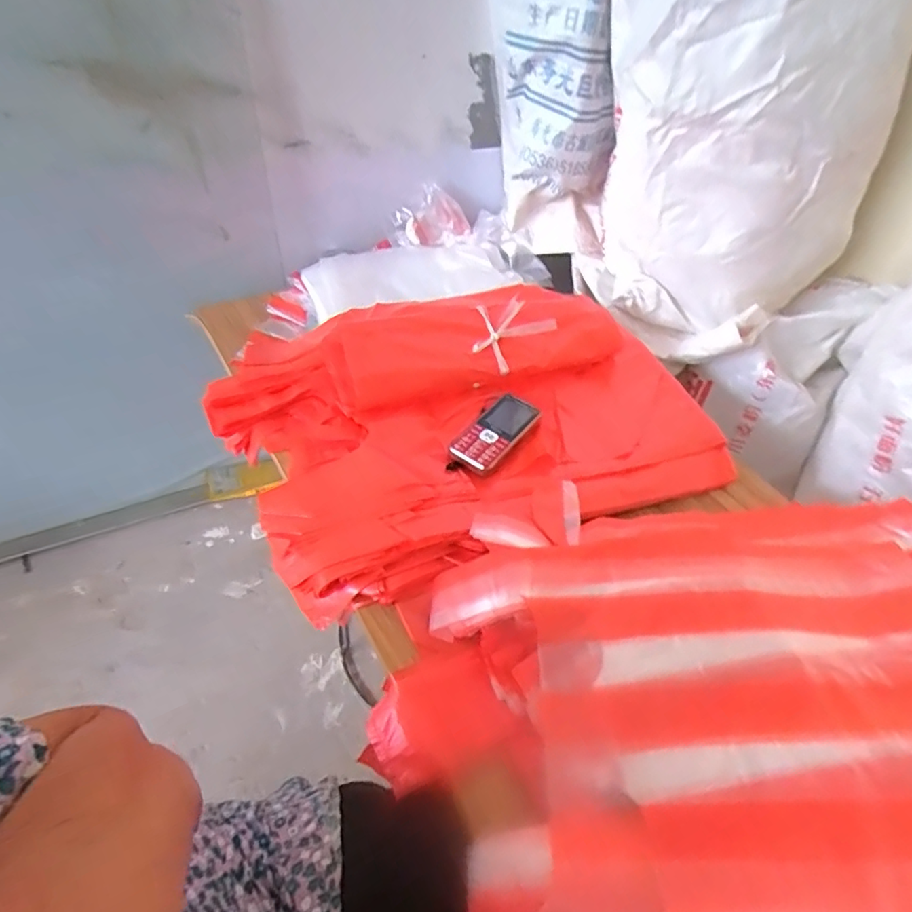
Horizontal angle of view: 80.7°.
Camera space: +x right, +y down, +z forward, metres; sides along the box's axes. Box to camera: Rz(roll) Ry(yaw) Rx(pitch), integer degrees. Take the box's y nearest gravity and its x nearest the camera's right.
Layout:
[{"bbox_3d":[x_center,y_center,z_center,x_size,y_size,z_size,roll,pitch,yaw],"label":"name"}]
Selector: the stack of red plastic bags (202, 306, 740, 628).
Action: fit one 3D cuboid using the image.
[{"bbox_3d":[0.007,-0.068,0.653,0.553,0.089,0.425,-15,51,-19],"label":"stack of red plastic bags"}]

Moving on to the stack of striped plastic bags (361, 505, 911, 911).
[{"bbox_3d":[0.215,0.203,0.395,0.476,0.128,0.388,-15,53,-19],"label":"stack of striped plastic bags"}]

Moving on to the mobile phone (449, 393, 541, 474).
[{"bbox_3d":[0.050,-0.032,0.623,0.053,0.013,0.127,30,51,20],"label":"mobile phone"}]

